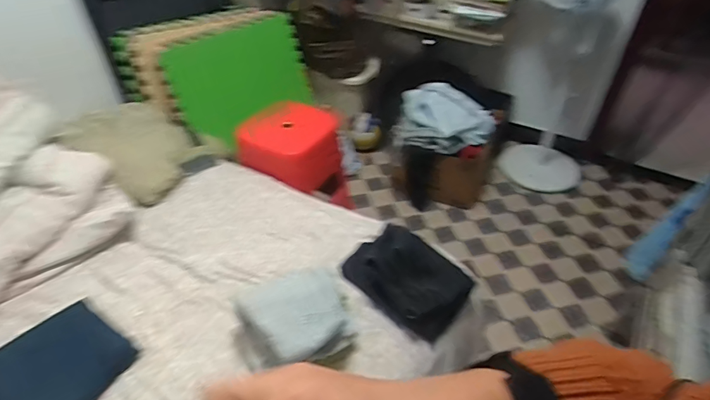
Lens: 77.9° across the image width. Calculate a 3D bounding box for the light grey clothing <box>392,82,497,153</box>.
[{"bbox_3d":[0.381,-0.357,1.913,0.418,0.178,0.274,20,47,21],"label":"light grey clothing"}]

